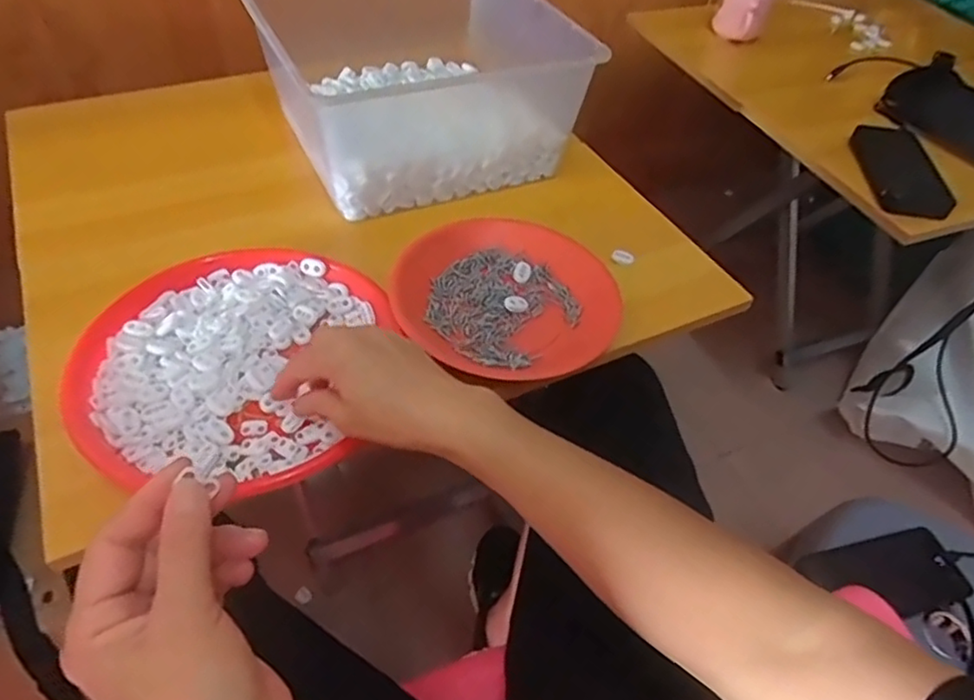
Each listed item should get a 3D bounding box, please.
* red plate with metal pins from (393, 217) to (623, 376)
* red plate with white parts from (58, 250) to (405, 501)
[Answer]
[{"bbox_3d":[0.021,-0.050,0.581,0.193,0.032,0.193,3,49,-3],"label":"red plate with metal pins"},{"bbox_3d":[-0.192,0.003,0.493,0.209,0.028,0.219,3,52,-3],"label":"red plate with white parts"}]

